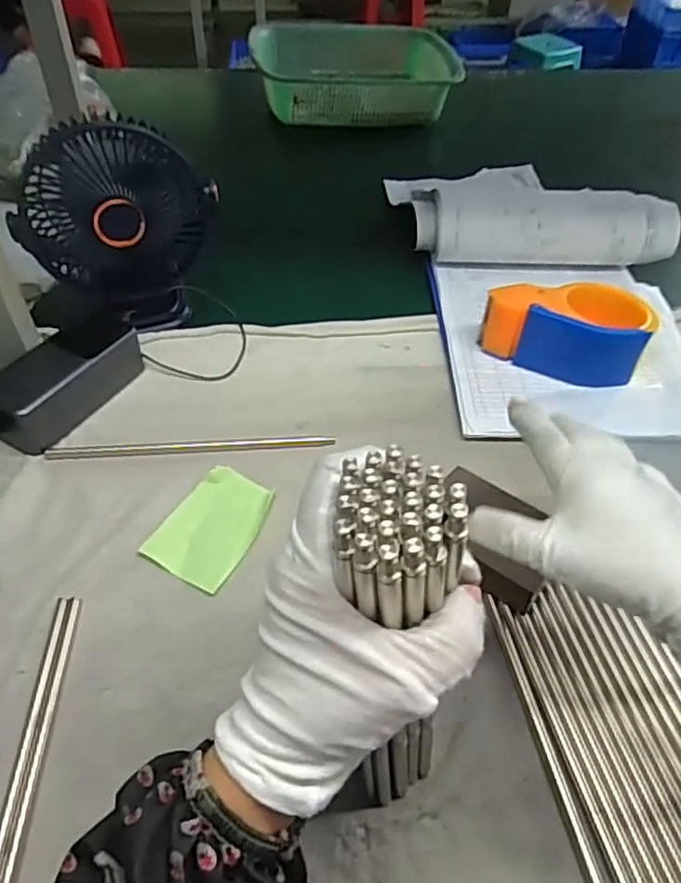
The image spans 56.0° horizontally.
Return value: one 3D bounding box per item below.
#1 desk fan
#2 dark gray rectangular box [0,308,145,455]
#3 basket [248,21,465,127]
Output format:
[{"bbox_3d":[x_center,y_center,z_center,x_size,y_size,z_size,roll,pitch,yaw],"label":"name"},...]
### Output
[{"bbox_3d":[-0.190,-0.177,0.566,0.163,0.175,0.069,-18,50,-18],"label":"desk fan"},{"bbox_3d":[-0.225,-0.057,0.524,0.059,0.045,0.134,26,51,21],"label":"dark gray rectangular box"},{"bbox_3d":[0.021,-0.554,0.963,0.286,0.076,0.202,-4,47,-5],"label":"basket"}]

